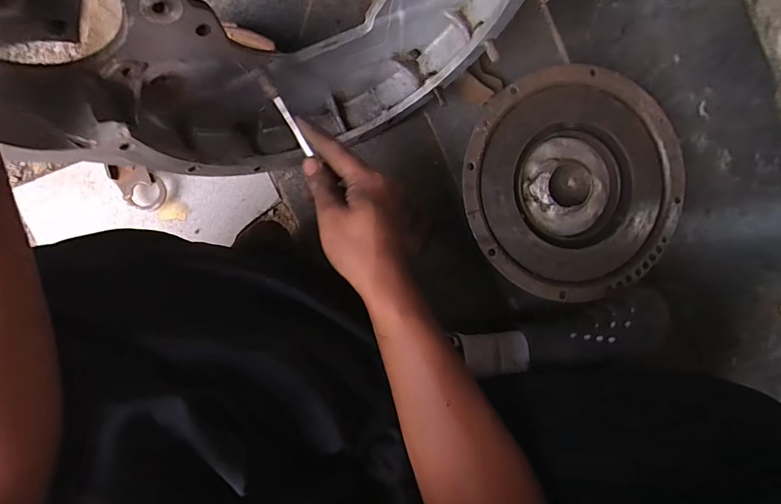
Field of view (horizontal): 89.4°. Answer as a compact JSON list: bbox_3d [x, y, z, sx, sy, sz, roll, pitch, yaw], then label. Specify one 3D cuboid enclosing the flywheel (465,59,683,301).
[{"bbox_3d":[0.207,-0.080,0.474,0.256,0.067,0.248,0,91,-10],"label":"flywheel"}]

